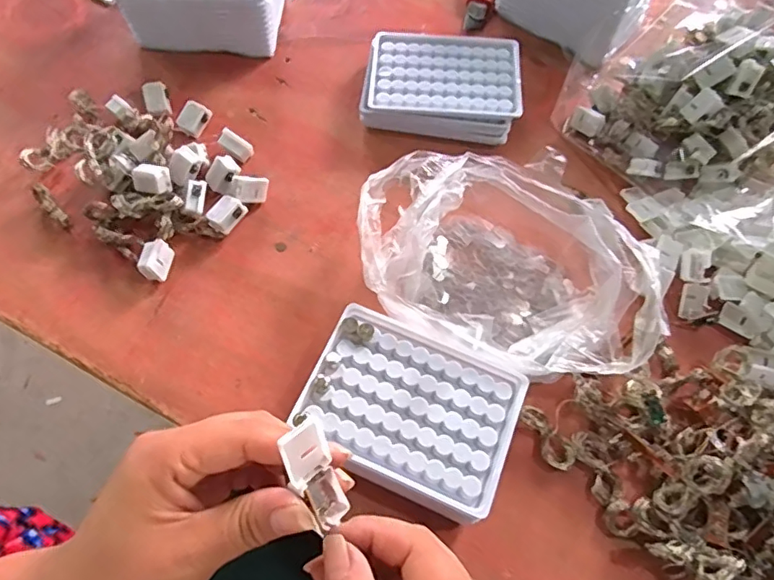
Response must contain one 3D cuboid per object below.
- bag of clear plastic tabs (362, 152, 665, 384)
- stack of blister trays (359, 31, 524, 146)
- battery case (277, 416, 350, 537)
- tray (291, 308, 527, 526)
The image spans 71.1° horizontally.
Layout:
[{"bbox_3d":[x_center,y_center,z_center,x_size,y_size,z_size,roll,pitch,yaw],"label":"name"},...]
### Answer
[{"bbox_3d":[0.082,-0.018,0.391,0.200,0.058,0.154,5,62,-1],"label":"bag of clear plastic tabs"},{"bbox_3d":[0.050,-0.183,0.487,0.134,0.033,0.097,7,62,0],"label":"stack of blister trays"},{"bbox_3d":[-0.030,0.078,0.229,0.019,0.054,0.016,-24,32,-16],"label":"battery case"},{"bbox_3d":[0.015,0.078,0.352,0.129,0.032,0.097,23,63,8],"label":"tray"}]

